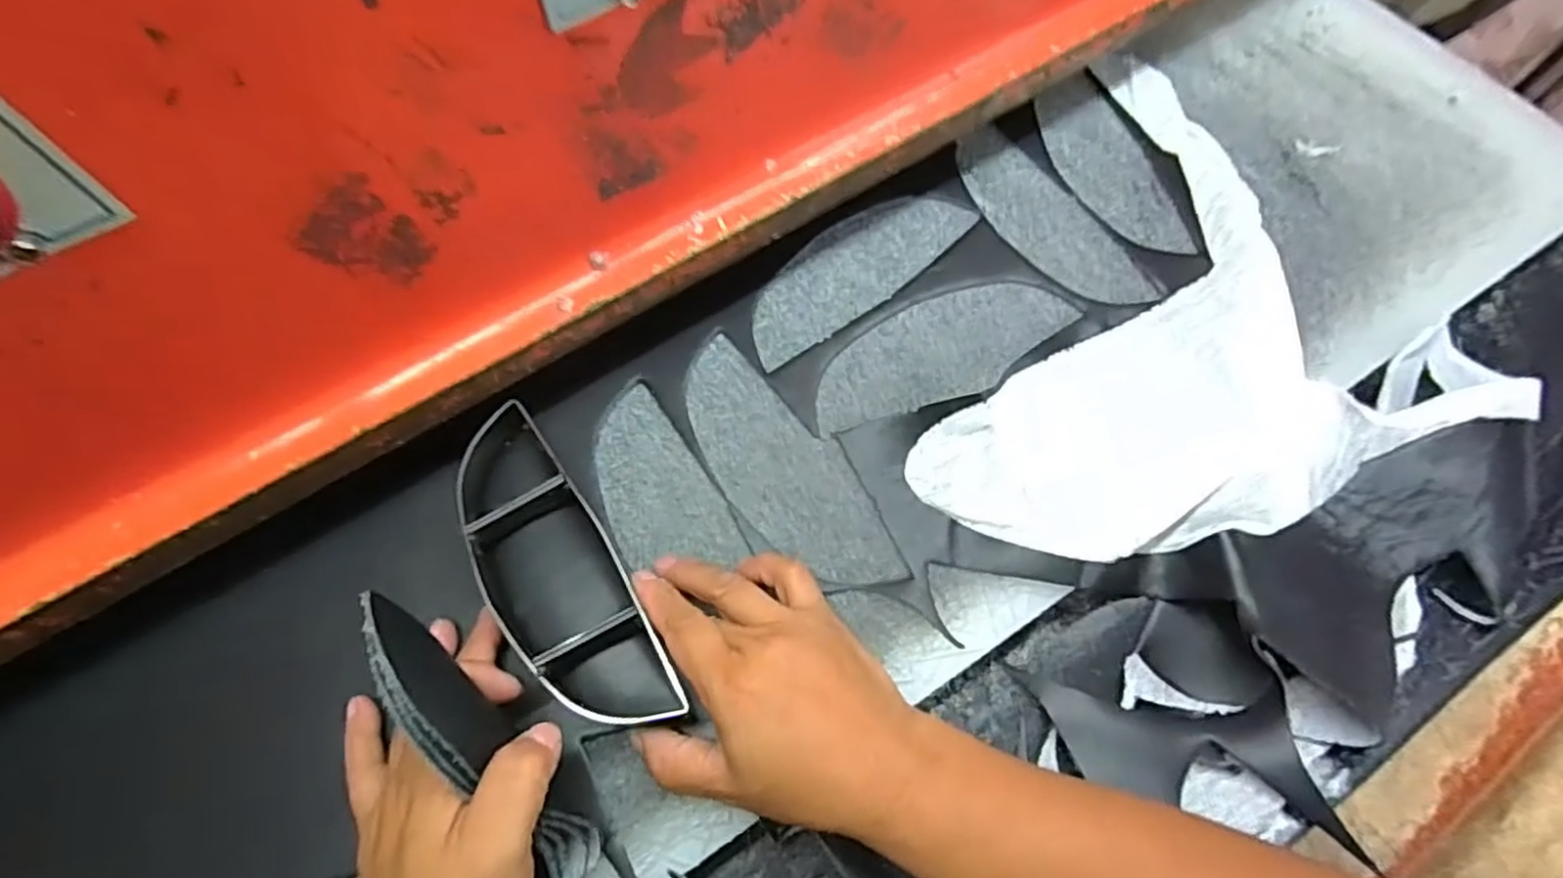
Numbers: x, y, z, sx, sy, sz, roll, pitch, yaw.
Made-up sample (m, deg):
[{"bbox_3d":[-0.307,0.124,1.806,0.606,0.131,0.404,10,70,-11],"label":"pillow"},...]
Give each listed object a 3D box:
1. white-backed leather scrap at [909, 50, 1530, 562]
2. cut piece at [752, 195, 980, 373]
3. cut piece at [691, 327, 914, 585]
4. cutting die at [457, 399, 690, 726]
[{"bbox_3d":[0.278,-0.061,0.451,0.296,0.017,0.354,24,71,8],"label":"white-backed leather scrap"},{"bbox_3d":[0.045,-0.109,0.478,0.168,0.006,0.063,-40,70,-16],"label":"cut piece"},{"bbox_3d":[-0.001,0.015,0.422,0.064,0.004,0.169,-38,71,-15],"label":"cut piece"},{"bbox_3d":[-0.112,0.065,0.368,0.062,0.025,0.177,-29,71,-11],"label":"cutting die"}]

